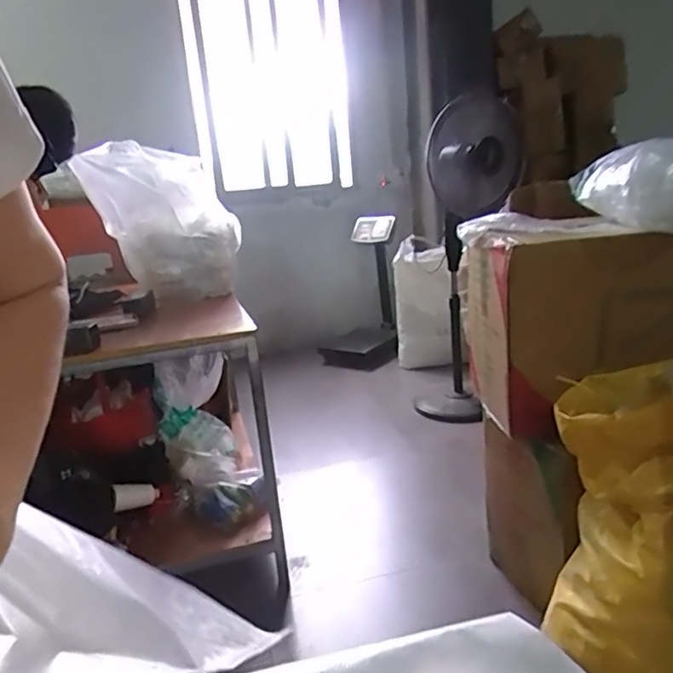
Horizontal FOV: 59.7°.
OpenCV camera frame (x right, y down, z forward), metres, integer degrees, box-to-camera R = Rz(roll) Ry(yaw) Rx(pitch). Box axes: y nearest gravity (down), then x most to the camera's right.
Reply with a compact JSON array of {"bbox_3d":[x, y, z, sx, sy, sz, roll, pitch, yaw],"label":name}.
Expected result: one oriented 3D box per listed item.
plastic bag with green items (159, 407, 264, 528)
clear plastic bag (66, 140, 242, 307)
[{"bbox_3d":[-0.337,0.357,1.595,0.209,0.131,0.388,-12,38,-22],"label":"plastic bag with green items"},{"bbox_3d":[-0.462,-0.306,1.665,0.391,0.429,0.185,-12,16,-21],"label":"clear plastic bag"}]

